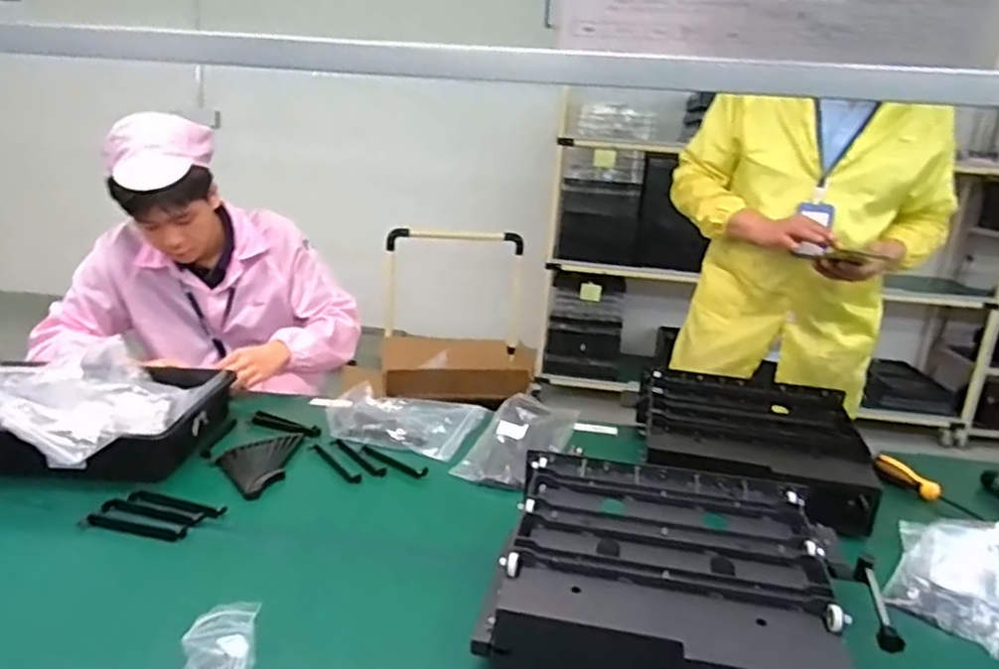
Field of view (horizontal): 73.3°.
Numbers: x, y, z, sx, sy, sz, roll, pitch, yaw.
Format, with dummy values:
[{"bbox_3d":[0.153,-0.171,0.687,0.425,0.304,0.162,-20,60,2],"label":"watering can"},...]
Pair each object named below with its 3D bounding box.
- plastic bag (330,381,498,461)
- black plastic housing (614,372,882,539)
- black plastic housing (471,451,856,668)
[{"bbox_3d":[-0.181,0.155,1.242,0.294,0.026,0.197,11,17,21],"label":"plastic bag"},{"bbox_3d":[0.398,0.167,1.117,0.356,0.094,0.357,8,16,13],"label":"black plastic housing"},{"bbox_3d":[0.191,0.266,0.743,0.372,0.098,0.316,7,16,10],"label":"black plastic housing"}]

